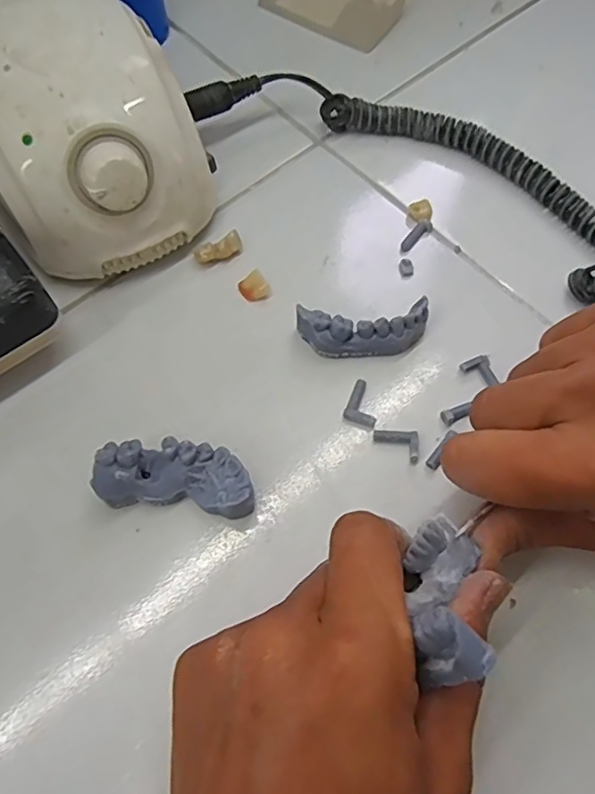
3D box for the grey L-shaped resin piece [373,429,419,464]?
[{"bbox_3d":[0.046,0.023,0.272,0.020,0.004,0.015,2,66,1],"label":"grey L-shaped resin piece"}]

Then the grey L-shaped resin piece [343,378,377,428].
[{"bbox_3d":[0.032,0.003,0.282,0.016,0.004,0.022,19,67,8],"label":"grey L-shaped resin piece"}]

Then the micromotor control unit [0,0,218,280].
[{"bbox_3d":[-0.107,-0.137,0.302,0.104,0.083,0.136,-29,69,-13],"label":"micromotor control unit"}]

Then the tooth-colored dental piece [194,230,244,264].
[{"bbox_3d":[-0.042,-0.079,0.316,0.027,0.008,0.010,-33,70,-14],"label":"tooth-colored dental piece"}]

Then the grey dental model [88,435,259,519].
[{"bbox_3d":[-0.052,0.035,0.256,0.067,0.024,0.027,5,66,2],"label":"grey dental model"}]

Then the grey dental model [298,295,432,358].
[{"bbox_3d":[0.032,-0.032,0.289,0.062,0.020,0.023,-3,66,-1],"label":"grey dental model"}]

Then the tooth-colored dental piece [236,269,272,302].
[{"bbox_3d":[-0.023,-0.058,0.307,0.015,0.008,0.013,-21,68,-9],"label":"tooth-colored dental piece"}]

